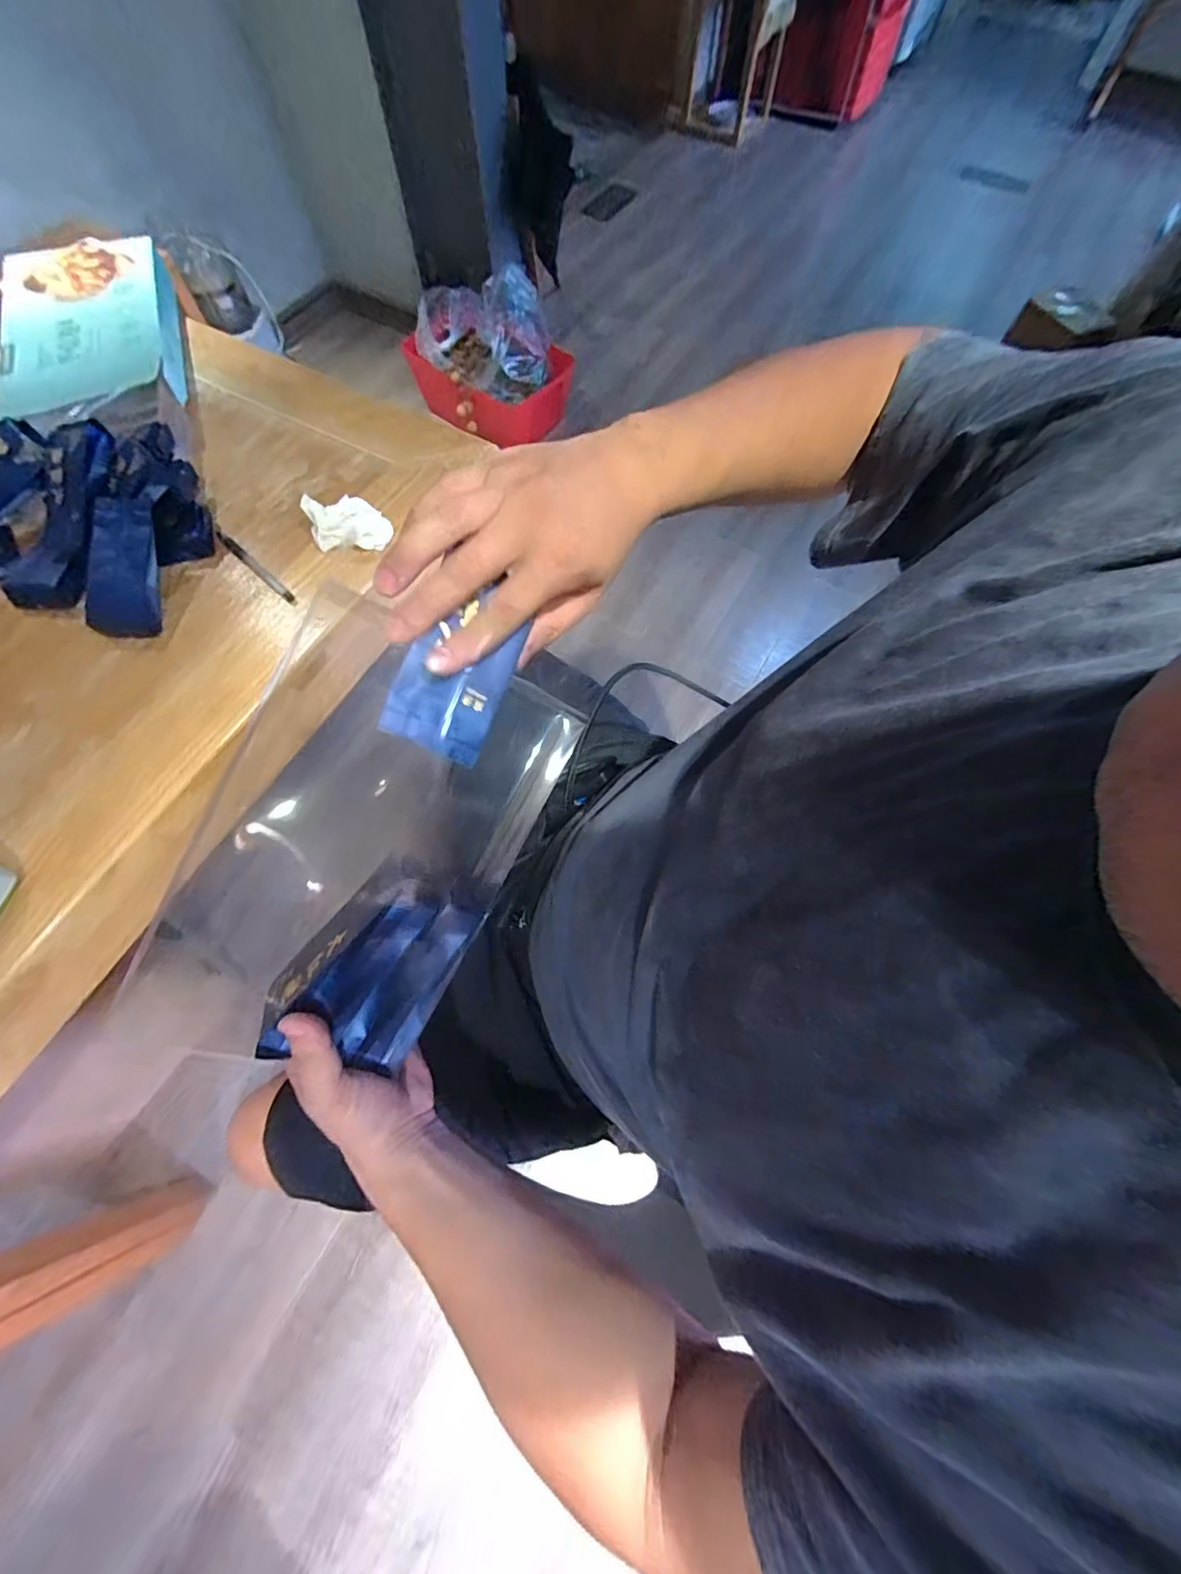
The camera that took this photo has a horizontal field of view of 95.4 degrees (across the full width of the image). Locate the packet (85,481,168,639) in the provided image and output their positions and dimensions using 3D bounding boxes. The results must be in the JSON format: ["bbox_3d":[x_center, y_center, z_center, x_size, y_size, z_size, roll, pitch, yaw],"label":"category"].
[{"bbox_3d":[-0.467,-0.229,0.538,0.065,0.027,0.153,5,92,1],"label":"packet"}]

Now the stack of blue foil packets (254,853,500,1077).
[{"bbox_3d":[-0.143,0.114,0.364,0.093,0.066,0.143,31,96,-28],"label":"stack of blue foil packets"}]

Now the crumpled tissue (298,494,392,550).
[{"bbox_3d":[-0.261,-0.288,0.584,0.082,0.040,0.047,-7,67,-4],"label":"crumpled tissue"}]

